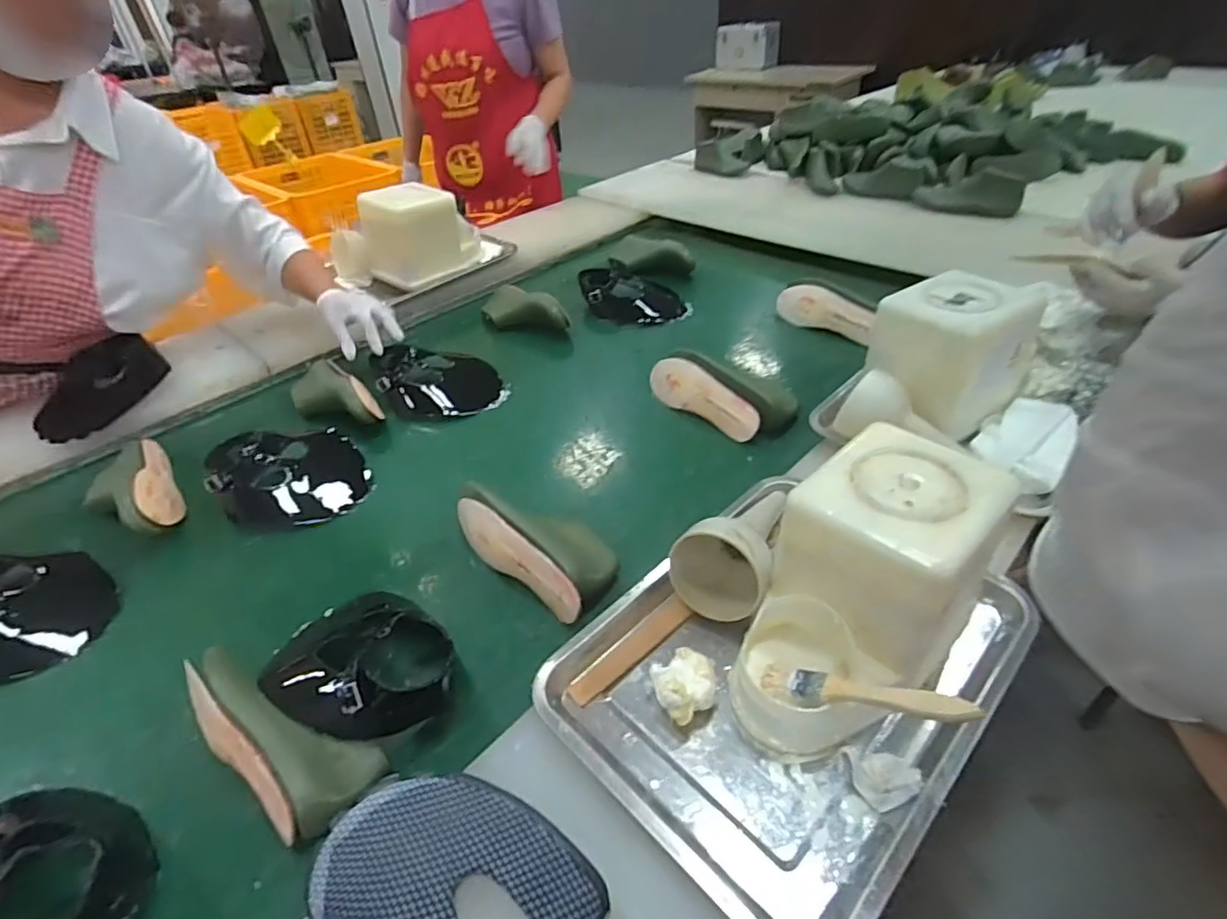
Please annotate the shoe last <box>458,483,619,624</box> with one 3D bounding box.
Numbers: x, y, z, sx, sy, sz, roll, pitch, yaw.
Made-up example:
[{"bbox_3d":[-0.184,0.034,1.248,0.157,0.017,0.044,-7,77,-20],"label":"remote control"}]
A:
[{"bbox_3d":[-0.089,0.089,0.687,0.210,0.077,0.100,27,50,34],"label":"shoe last"}]

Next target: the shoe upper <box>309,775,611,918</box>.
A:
[{"bbox_3d":[-0.096,0.275,0.378,0.223,0.072,0.128,21,47,29],"label":"shoe upper"}]

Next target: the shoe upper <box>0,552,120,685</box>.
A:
[{"bbox_3d":[-0.675,0.161,0.669,0.216,0.065,0.154,15,46,24],"label":"shoe upper"}]

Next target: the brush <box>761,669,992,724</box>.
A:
[{"bbox_3d":[0.175,0.167,0.420,0.146,0.013,0.023,-9,30,41],"label":"brush"}]

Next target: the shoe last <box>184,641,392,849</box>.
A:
[{"bbox_3d":[-0.303,0.246,0.529,0.215,0.061,0.084,19,48,28],"label":"shoe last"}]

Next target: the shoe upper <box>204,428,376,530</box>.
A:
[{"bbox_3d":[-0.446,0.022,0.813,0.198,0.074,0.138,-14,41,-8],"label":"shoe upper"}]

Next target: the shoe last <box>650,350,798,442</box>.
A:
[{"bbox_3d":[0.152,-0.102,0.909,0.238,0.066,0.087,29,51,34],"label":"shoe last"}]

